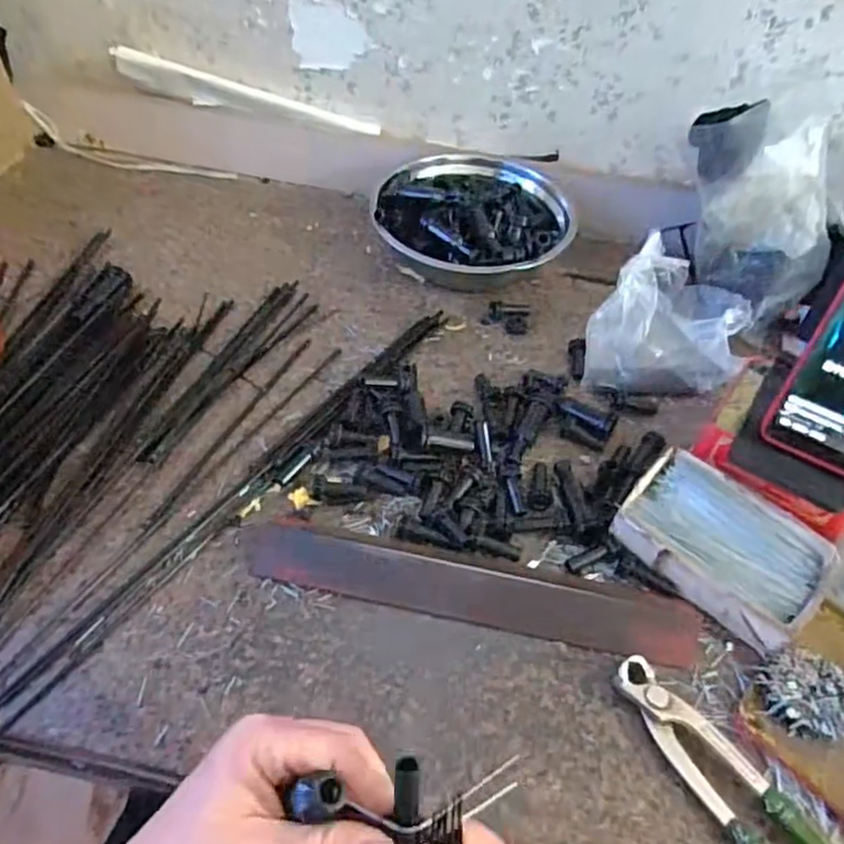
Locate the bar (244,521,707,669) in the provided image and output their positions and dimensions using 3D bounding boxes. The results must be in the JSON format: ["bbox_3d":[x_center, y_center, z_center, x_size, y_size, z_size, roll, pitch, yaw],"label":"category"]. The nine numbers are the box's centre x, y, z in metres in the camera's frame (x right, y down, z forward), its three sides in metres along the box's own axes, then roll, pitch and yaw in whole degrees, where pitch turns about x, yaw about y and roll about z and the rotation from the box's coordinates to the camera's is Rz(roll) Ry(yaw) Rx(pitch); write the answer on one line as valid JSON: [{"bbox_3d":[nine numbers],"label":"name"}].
[{"bbox_3d":[0.029,0.106,0.436,0.296,0.018,0.044,10,50,4],"label":"bar"}]

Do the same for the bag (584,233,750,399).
[{"bbox_3d":[0.216,-0.084,0.576,0.127,0.074,0.137,22,51,14],"label":"bag"}]

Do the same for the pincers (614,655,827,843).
[{"bbox_3d":[0.184,0.214,0.358,0.044,0.017,0.199,-27,57,-25],"label":"pincers"}]

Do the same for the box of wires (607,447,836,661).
[{"bbox_3d":[0.205,0.085,0.457,0.127,0.031,0.090,36,56,24],"label":"box of wires"}]

